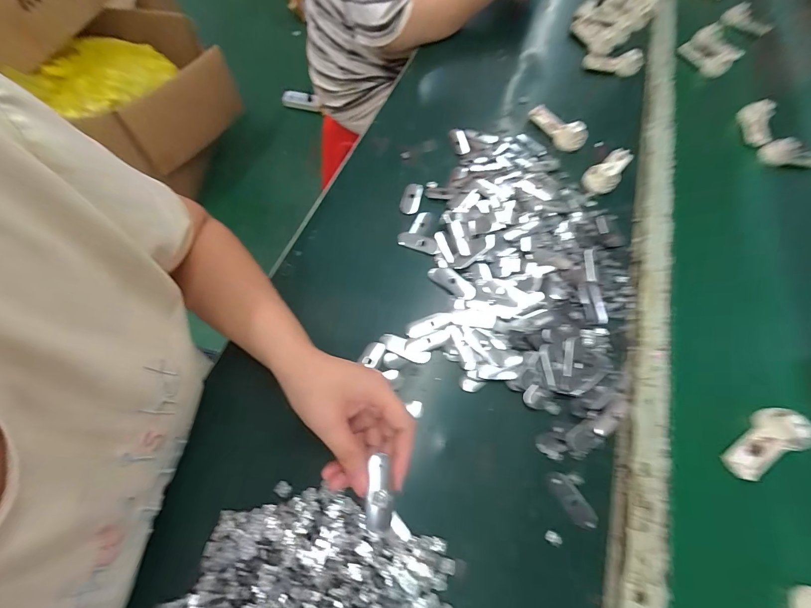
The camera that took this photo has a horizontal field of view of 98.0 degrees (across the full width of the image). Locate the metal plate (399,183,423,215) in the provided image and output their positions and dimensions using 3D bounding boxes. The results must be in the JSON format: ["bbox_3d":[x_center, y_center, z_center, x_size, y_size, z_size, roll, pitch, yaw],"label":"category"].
[{"bbox_3d":[0.008,-0.141,0.471,0.025,0.011,0.046,17,63,2],"label":"metal plate"}]

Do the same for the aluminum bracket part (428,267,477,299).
[{"bbox_3d":[0.055,-0.027,0.417,0.060,0.013,0.026,35,65,11],"label":"aluminum bracket part"}]

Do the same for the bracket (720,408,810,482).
[{"bbox_3d":[0.361,0.141,0.353,0.089,0.022,0.041,-34,70,-4],"label":"bracket"}]

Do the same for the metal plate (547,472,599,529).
[{"bbox_3d":[0.151,0.177,0.319,0.021,0.004,0.051,-28,70,-18],"label":"metal plate"}]

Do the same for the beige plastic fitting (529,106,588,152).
[{"bbox_3d":[0.232,-0.273,0.540,0.031,0.033,0.095,-28,70,-19],"label":"beige plastic fitting"}]

